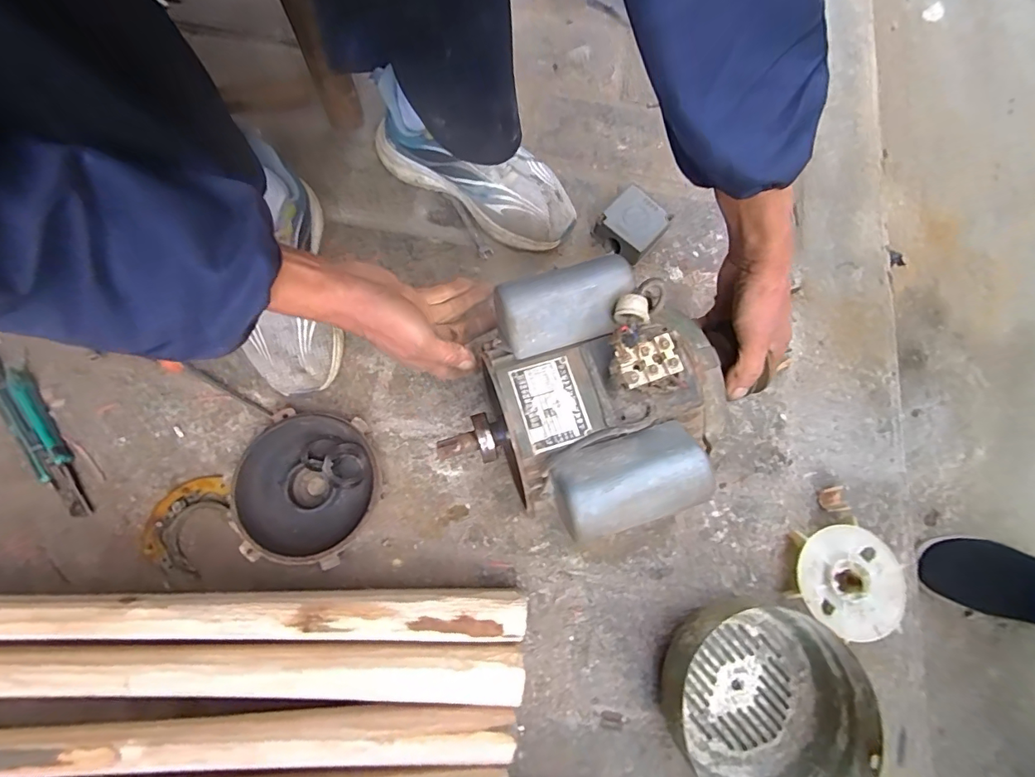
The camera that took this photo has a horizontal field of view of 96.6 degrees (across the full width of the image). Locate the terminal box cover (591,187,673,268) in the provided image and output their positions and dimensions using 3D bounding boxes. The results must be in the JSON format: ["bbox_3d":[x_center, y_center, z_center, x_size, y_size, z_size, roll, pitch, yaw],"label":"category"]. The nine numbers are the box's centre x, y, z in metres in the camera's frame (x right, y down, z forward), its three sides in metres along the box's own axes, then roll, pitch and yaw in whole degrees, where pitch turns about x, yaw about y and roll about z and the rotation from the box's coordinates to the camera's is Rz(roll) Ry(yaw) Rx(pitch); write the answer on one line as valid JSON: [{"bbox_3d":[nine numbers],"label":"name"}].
[{"bbox_3d":[0.143,-0.201,0.579,0.079,0.044,0.075,-43,81,-11],"label":"terminal box cover"}]

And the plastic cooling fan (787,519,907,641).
[{"bbox_3d":[0.342,0.199,0.486,0.108,0.030,0.104,0,75,-2],"label":"plastic cooling fan"}]

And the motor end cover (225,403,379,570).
[{"bbox_3d":[-0.226,0.102,0.488,0.160,0.033,0.147,10,75,1],"label":"motor end cover"}]

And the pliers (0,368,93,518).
[{"bbox_3d":[-0.516,0.059,0.496,0.034,0.024,0.188,-35,79,-10],"label":"pliers"}]

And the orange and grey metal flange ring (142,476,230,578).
[{"bbox_3d":[-0.352,0.139,0.489,0.070,0.004,0.097,23,76,4],"label":"orange and grey metal flange ring"}]

